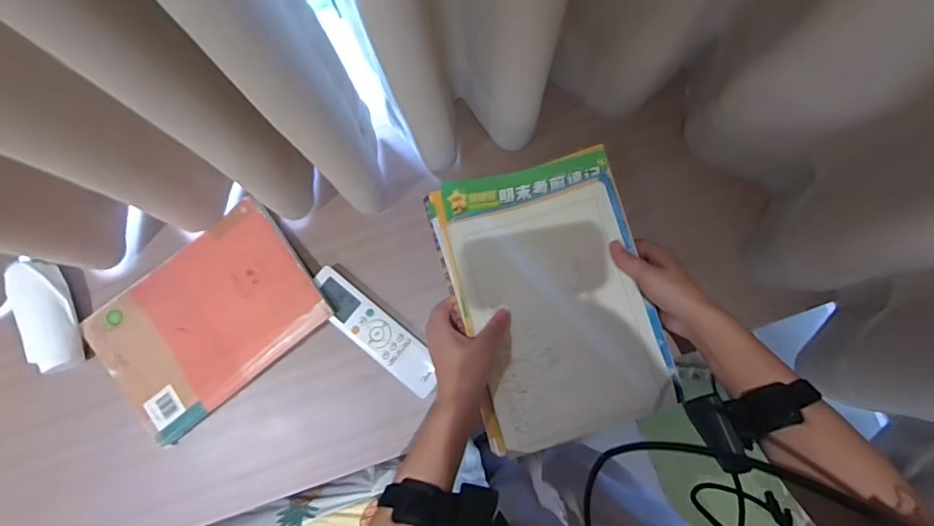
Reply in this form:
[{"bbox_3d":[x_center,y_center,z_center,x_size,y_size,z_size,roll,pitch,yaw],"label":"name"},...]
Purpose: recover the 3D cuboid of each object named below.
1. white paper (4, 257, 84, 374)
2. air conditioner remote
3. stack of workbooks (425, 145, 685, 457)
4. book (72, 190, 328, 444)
[{"bbox_3d":[-0.505,0.061,0.589,0.060,0.036,0.143,-22,82,-2],"label":"white paper"},{"bbox_3d":[-0.109,0.080,0.592,0.187,0.015,0.046,41,85,6],"label":"air conditioner remote"},{"bbox_3d":[0.090,0.035,0.540,0.202,0.035,0.294,-16,82,-1],"label":"stack of workbooks"},{"bbox_3d":[-0.310,0.065,0.594,0.256,0.014,0.183,-38,83,-4],"label":"book"}]

